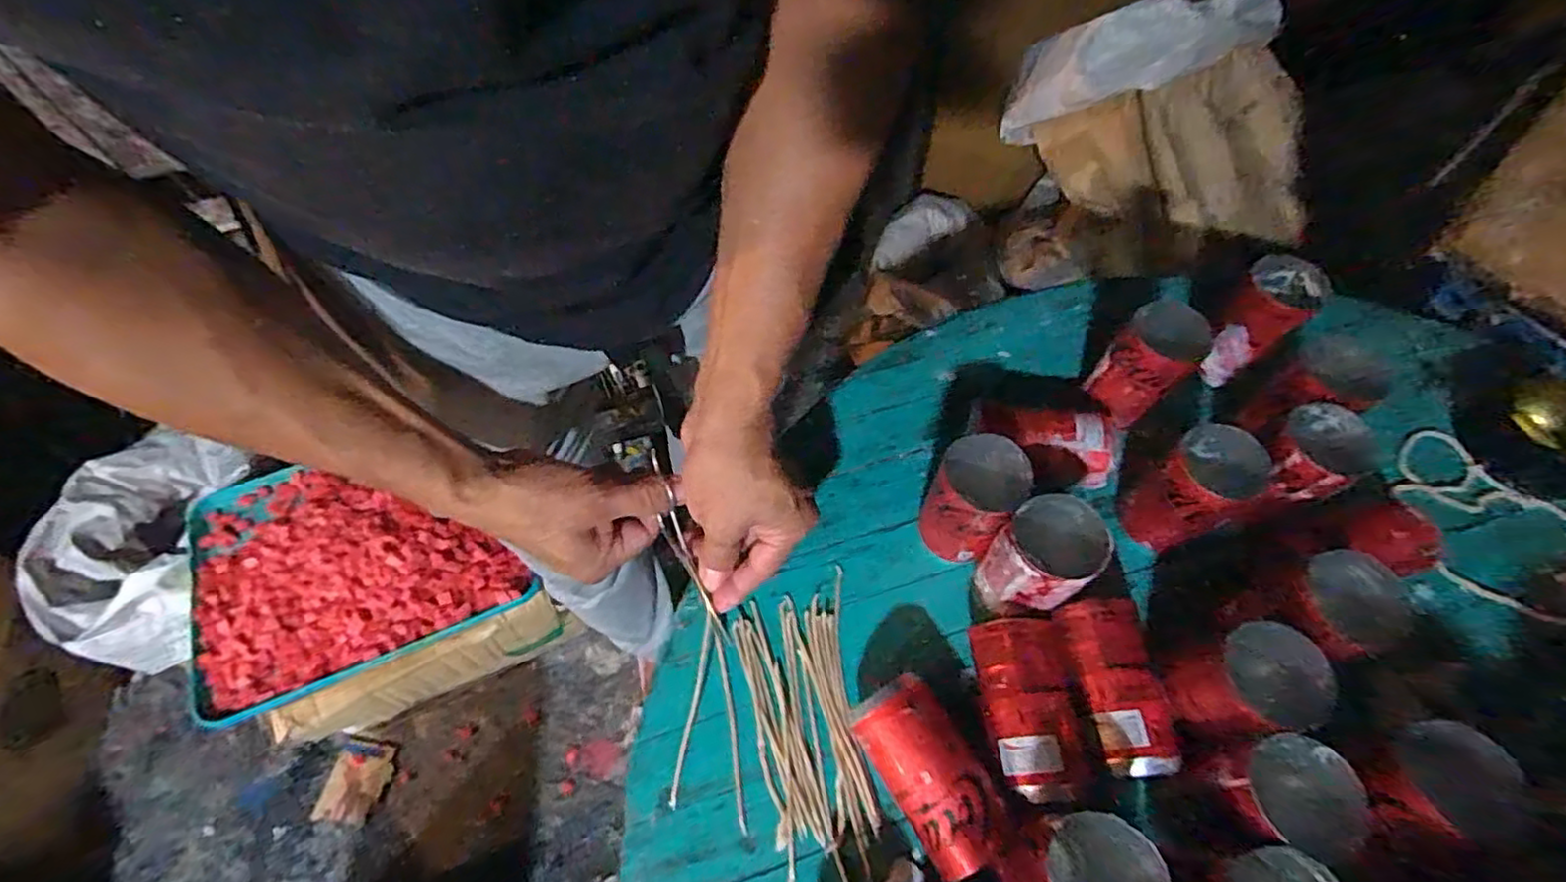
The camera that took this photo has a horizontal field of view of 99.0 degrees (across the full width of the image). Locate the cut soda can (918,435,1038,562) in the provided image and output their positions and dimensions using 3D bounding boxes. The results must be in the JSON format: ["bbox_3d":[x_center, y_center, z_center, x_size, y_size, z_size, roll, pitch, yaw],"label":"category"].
[{"bbox_3d":[0.123,0.037,0.435,0.053,0.093,0.055,0,61,1],"label":"cut soda can"}]

